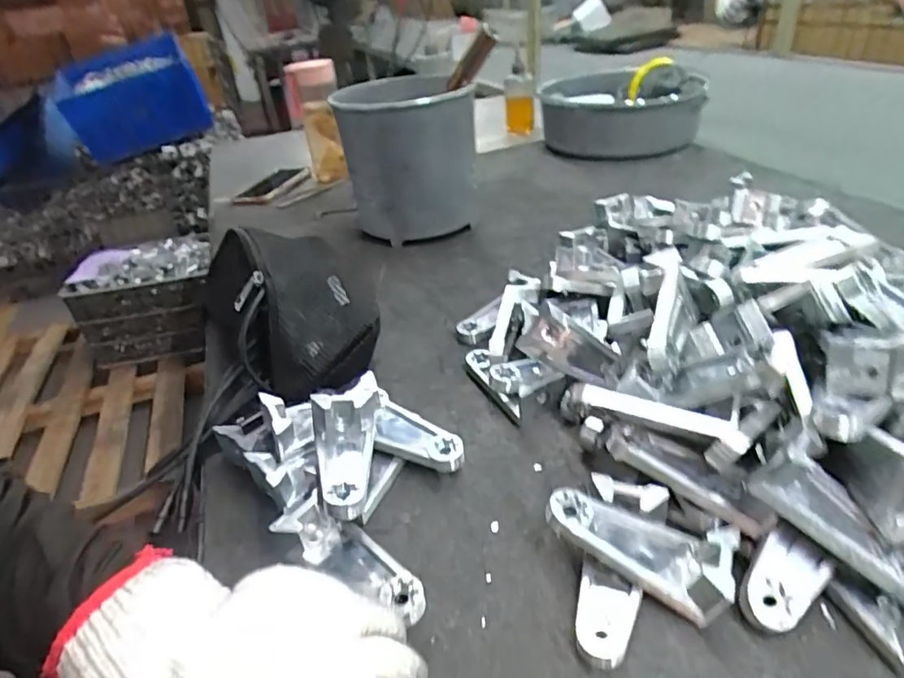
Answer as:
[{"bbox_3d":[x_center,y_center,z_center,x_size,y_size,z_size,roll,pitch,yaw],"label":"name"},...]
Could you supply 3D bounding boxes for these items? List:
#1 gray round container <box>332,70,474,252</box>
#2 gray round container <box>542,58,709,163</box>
[{"bbox_3d":[-0.052,-0.216,0.718,0.159,0.185,0.144,-5,33,1],"label":"gray round container"},{"bbox_3d":[0.294,-0.403,1.006,0.259,0.114,0.230,-4,33,3],"label":"gray round container"}]

